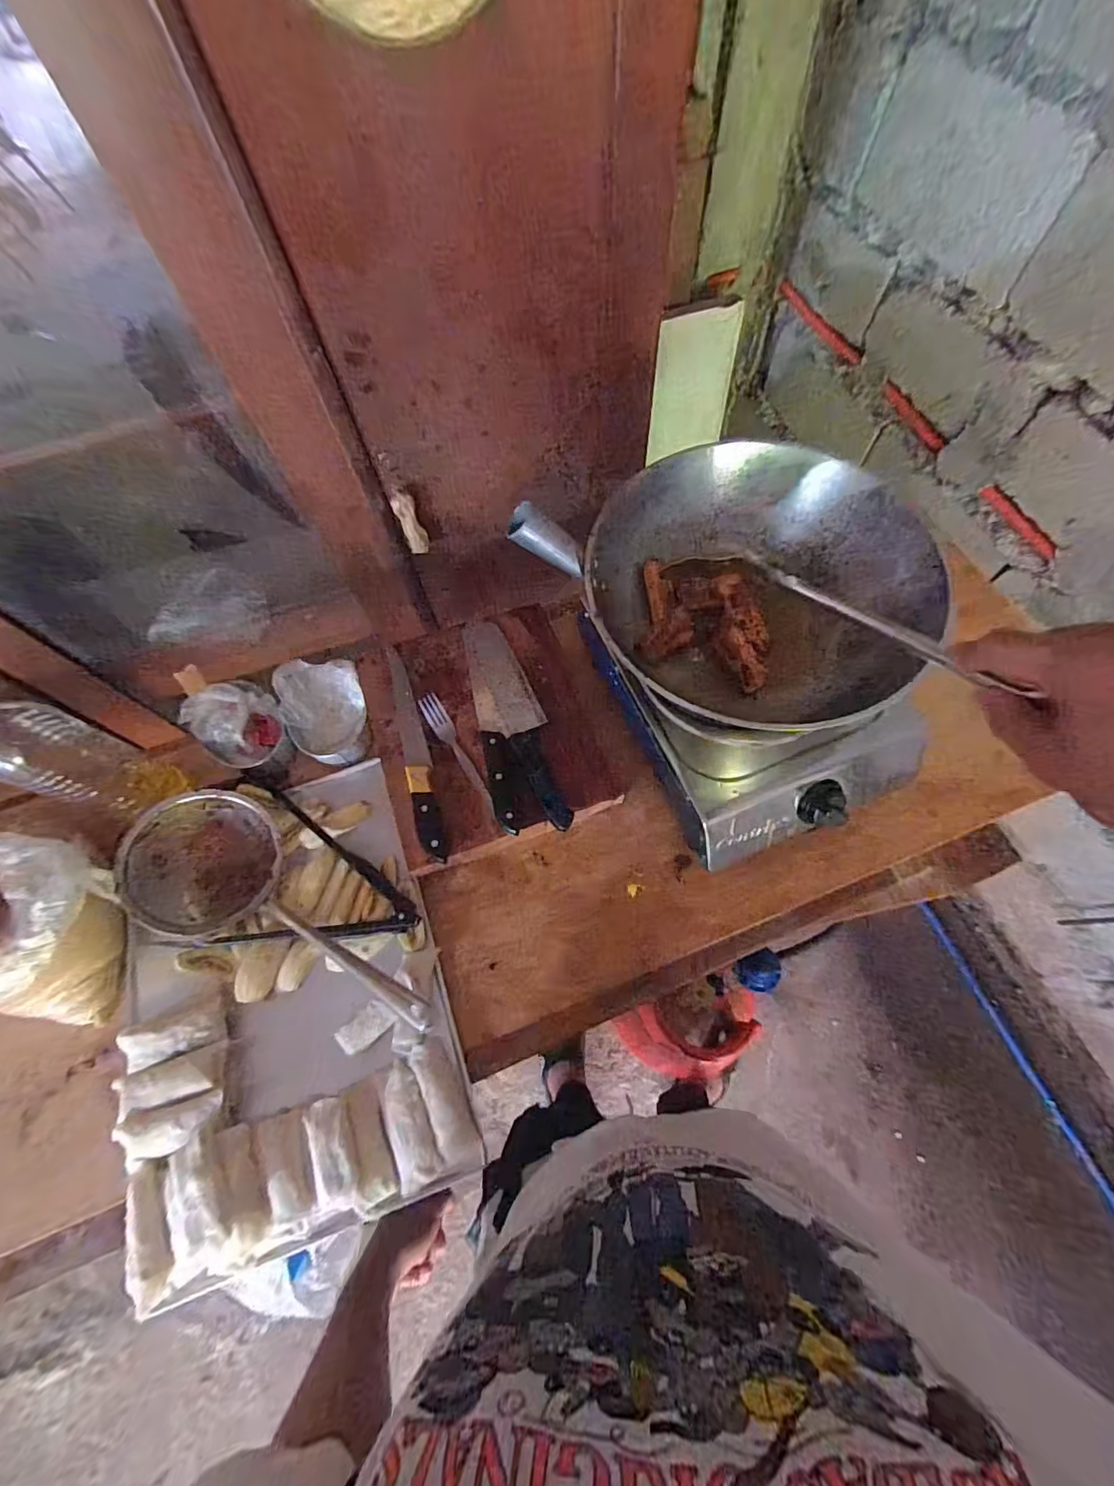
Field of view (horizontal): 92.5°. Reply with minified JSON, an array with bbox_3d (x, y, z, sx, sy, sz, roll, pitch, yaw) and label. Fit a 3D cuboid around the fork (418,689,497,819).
[{"bbox_3d":[-0.116,0.010,0.629,0.024,0.015,0.181,-31,70,-9],"label":"fork"}]

